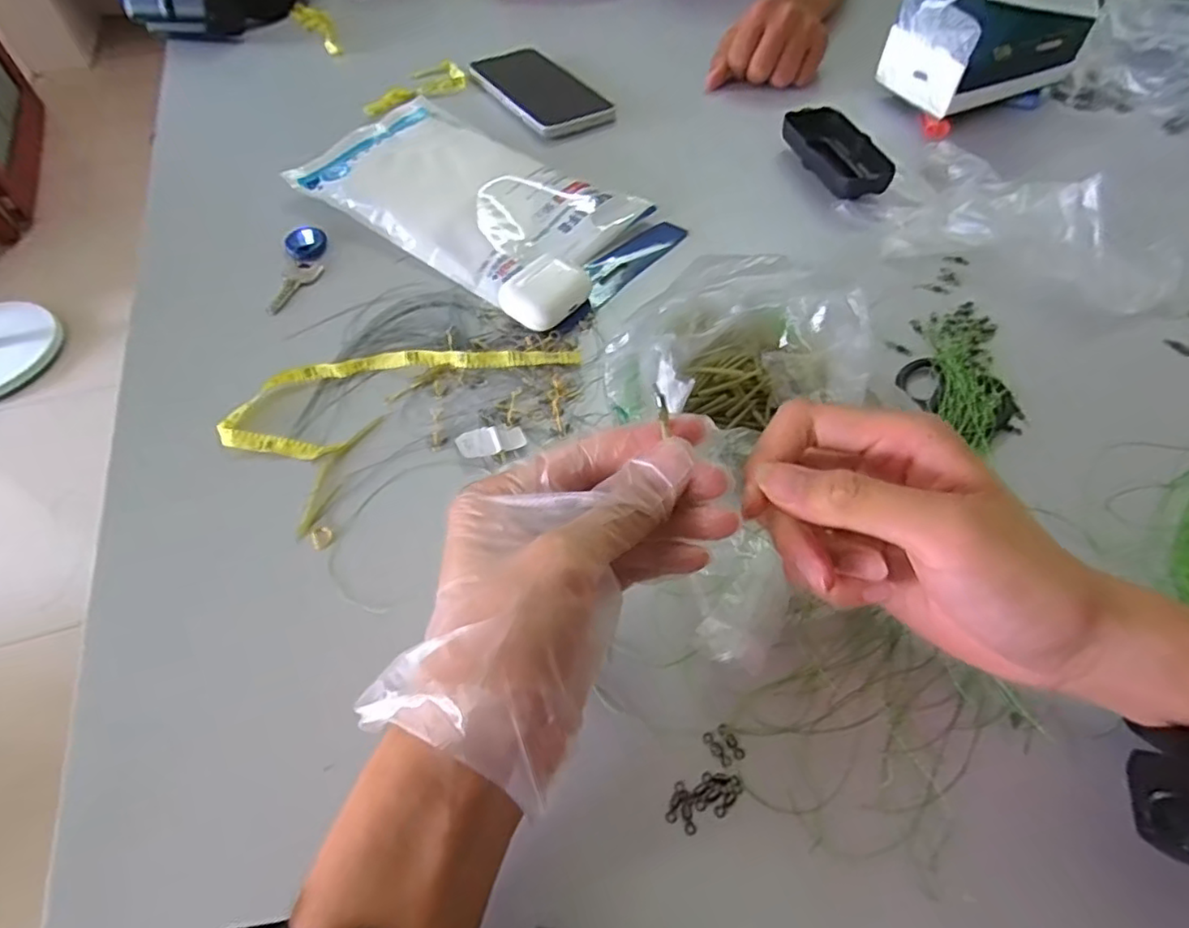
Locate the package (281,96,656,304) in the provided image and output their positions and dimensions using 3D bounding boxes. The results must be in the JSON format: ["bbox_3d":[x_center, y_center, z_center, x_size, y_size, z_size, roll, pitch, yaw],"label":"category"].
[{"bbox_3d":[-0.098,-0.210,0.483,0.238,0.025,0.149,34,61,21],"label":"package"}]

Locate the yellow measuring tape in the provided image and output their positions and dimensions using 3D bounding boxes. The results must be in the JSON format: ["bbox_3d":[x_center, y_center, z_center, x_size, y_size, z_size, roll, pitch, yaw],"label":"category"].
[{"bbox_3d":[-0.116,-0.048,0.378,0.189,0.009,0.104,-36,62,-23],"label":"yellow measuring tape"}]

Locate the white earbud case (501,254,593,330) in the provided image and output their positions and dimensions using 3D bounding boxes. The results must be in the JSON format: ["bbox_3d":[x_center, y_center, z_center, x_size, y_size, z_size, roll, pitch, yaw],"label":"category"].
[{"bbox_3d":[-0.031,-0.114,0.413,0.039,0.024,0.056,27,59,18],"label":"white earbud case"}]

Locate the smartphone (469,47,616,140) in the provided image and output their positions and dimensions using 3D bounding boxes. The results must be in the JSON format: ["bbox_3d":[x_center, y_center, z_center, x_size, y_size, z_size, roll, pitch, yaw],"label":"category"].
[{"bbox_3d":[-0.059,-0.358,0.598,0.087,0.010,0.176,-27,59,-18],"label":"smartphone"}]

